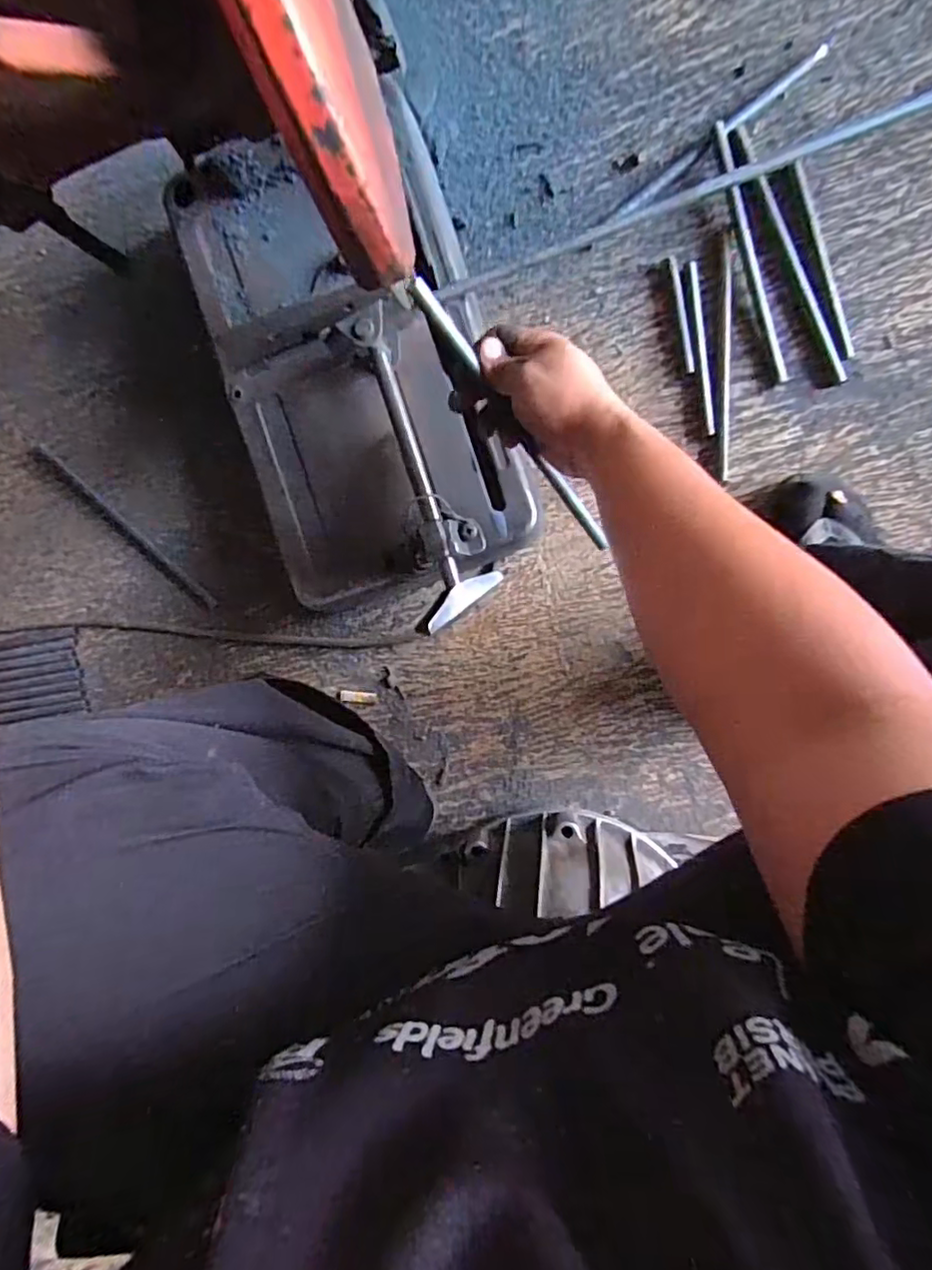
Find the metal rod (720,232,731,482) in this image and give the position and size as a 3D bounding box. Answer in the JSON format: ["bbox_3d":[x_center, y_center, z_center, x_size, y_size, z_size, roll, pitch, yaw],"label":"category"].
[{"bbox_3d":[0.253,-0.268,0.601,0.009,0.007,0.228,-1,95,8],"label":"metal rod"}]

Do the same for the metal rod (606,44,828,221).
[{"bbox_3d":[0.236,-0.471,0.586,0.225,0.007,0.014,-35,89,9],"label":"metal rod"}]

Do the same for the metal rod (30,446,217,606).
[{"bbox_3d":[-0.392,-0.122,0.705,0.271,0.011,0.015,42,99,3],"label":"metal rod"}]

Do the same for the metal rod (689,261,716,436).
[{"bbox_3d":[0.230,-0.279,0.601,0.007,0.009,0.162,-8,94,8],"label":"metal rod"}]

